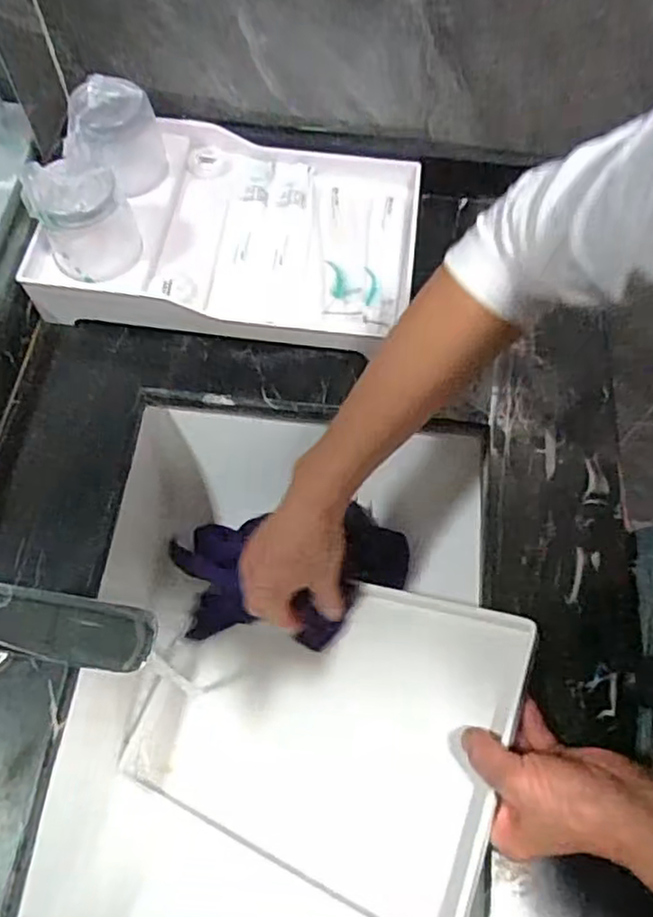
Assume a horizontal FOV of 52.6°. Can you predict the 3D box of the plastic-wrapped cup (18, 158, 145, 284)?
[{"bbox_3d":[-0.206,-0.205,0.566,0.077,0.092,0.070,1,64,-1],"label":"plastic-wrapped cup"}]

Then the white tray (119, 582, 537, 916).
[{"bbox_3d":[-0.012,0.196,0.518,0.309,0.022,0.207,6,61,36],"label":"white tray"}]

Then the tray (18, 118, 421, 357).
[{"bbox_3d":[-0.080,-0.209,0.624,0.317,0.064,0.224,9,64,3],"label":"tray"}]

